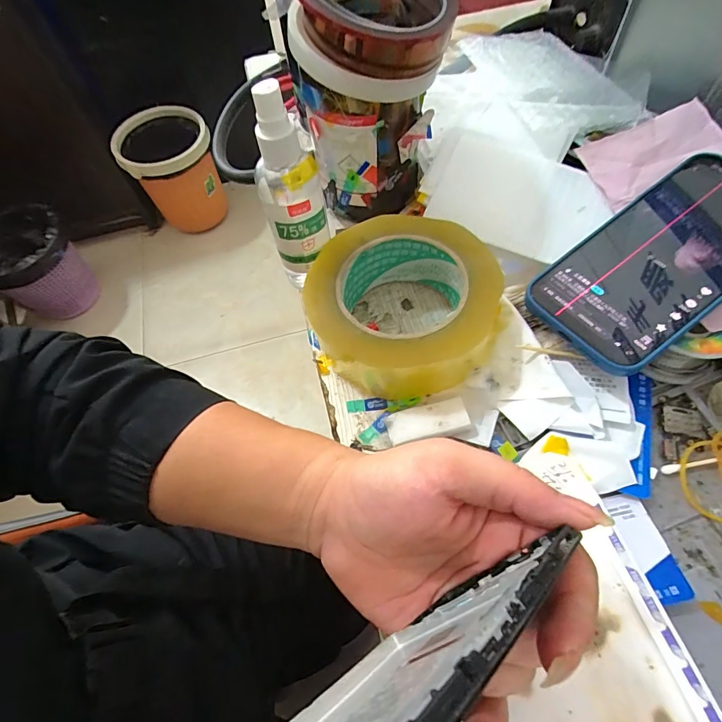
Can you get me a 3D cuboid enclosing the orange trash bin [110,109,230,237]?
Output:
[{"bbox_3d":[-0.570,-0.576,1.293,0.249,0.325,0.228,-2,62,3],"label":"orange trash bin"}]

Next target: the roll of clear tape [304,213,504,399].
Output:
[{"bbox_3d":[0.028,-0.040,0.274,0.114,0.051,0.115,-2,62,3],"label":"roll of clear tape"}]

